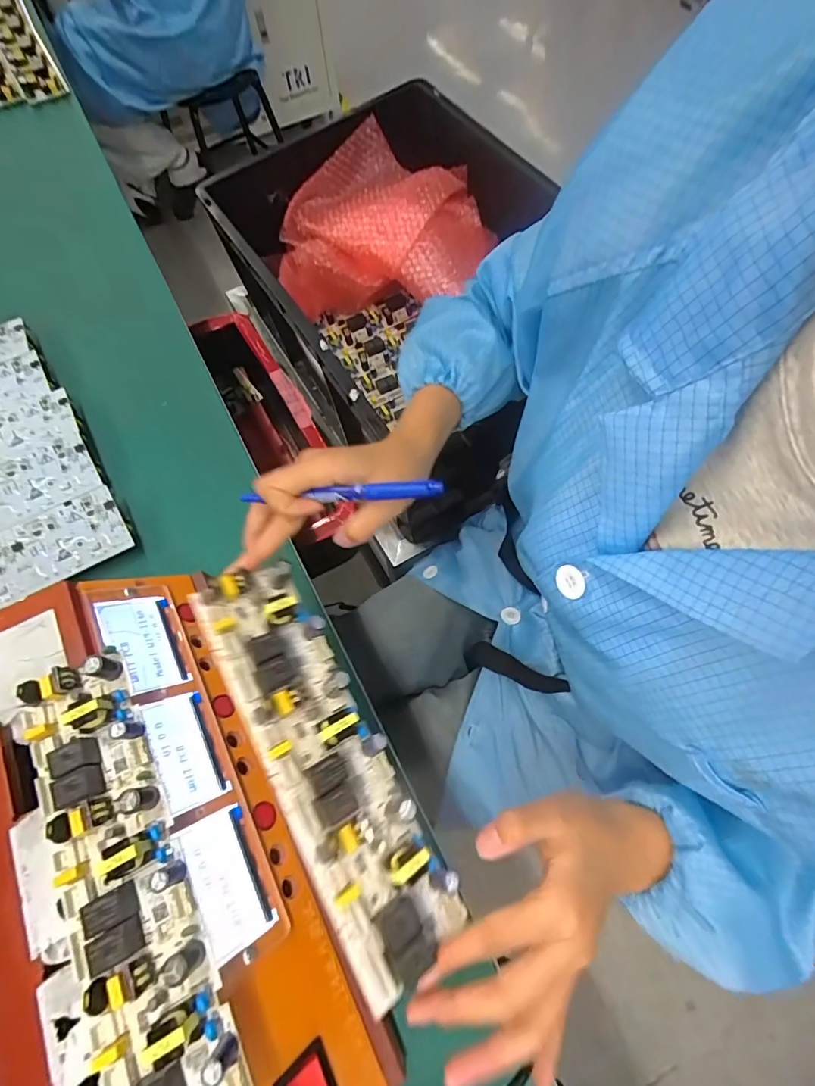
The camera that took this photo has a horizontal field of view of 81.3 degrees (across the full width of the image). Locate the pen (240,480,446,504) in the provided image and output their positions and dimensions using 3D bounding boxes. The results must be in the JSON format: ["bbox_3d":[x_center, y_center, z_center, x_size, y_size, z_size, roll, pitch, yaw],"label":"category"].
[{"bbox_3d":[-0.041,-0.032,0.294,0.129,0.006,0.009,-1,67,14],"label":"pen"}]

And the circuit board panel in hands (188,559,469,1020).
[{"bbox_3d":[-0.050,0.118,0.277,0.060,0.033,0.231,-29,74,-9],"label":"circuit board panel in hands"}]

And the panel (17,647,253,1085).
[{"bbox_3d":[-0.152,0.172,0.248,0.055,0.026,0.233,-28,69,-9],"label":"panel"}]

